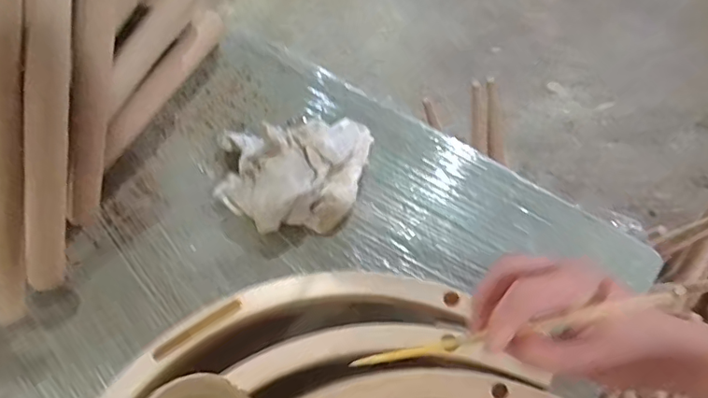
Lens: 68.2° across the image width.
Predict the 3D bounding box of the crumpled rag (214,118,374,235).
[{"bbox_3d":[-0.080,-0.051,0.641,0.189,0.083,0.167,5,57,5],"label":"crumpled rag"}]

